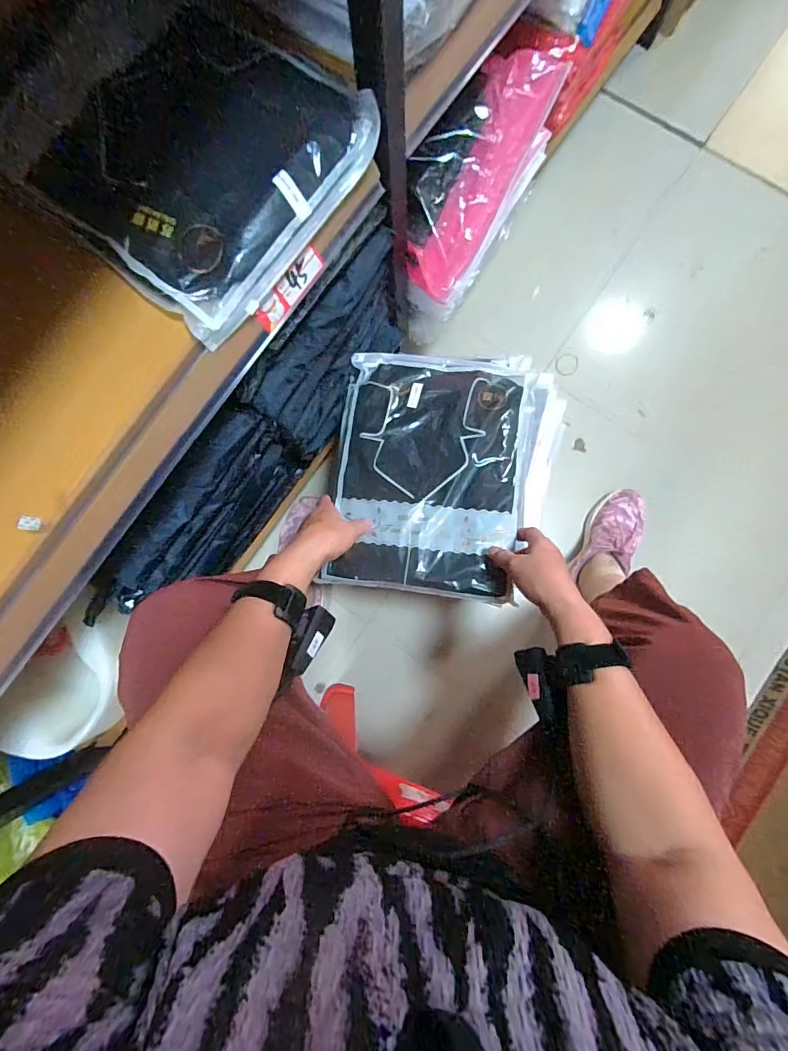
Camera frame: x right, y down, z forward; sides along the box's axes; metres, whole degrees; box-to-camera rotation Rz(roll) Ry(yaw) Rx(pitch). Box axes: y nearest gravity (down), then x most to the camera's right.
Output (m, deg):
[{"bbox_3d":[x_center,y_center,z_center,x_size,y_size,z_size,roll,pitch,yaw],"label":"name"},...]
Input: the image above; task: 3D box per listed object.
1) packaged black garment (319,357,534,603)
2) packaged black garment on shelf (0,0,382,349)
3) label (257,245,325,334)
[{"bbox_3d":[0.048,-0.081,0.610,0.255,0.024,0.342,6,76,9],"label":"packaged black garment"},{"bbox_3d":[-0.175,-0.323,0.366,0.235,0.036,0.236,38,89,-11],"label":"packaged black garment on shelf"},{"bbox_3d":[-0.098,-0.225,0.424,0.004,0.028,0.088,32,81,24],"label":"label"}]

